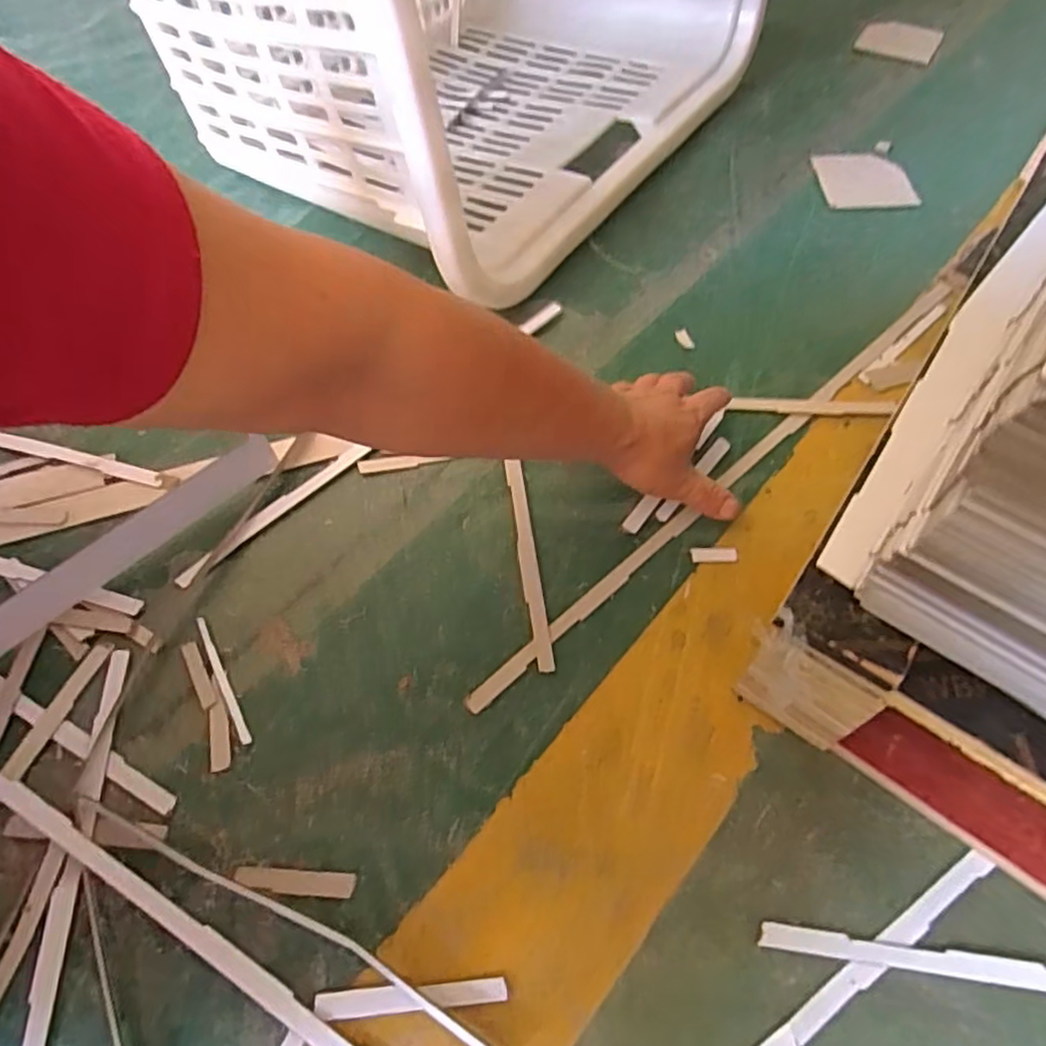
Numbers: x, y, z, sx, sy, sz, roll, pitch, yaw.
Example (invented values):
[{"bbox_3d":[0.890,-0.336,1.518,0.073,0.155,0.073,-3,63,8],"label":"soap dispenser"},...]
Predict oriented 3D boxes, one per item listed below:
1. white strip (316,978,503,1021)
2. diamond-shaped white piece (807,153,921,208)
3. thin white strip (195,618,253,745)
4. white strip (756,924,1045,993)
[{"bbox_3d":[-0.058,0.245,0.345,0.097,0.004,0.012,-5,59,-2],"label":"white strip"},{"bbox_3d":[0.365,-0.368,0.715,0.093,0.006,0.092,-4,59,-1],"label":"diamond-shaped white piece"},{"bbox_3d":[-0.196,0.101,0.435,0.007,0.004,0.096,-29,62,-15],"label":"thin white strip"},{"bbox_3d":[0.220,0.229,0.348,0.188,0.004,0.013,6,59,5],"label":"white strip"}]

